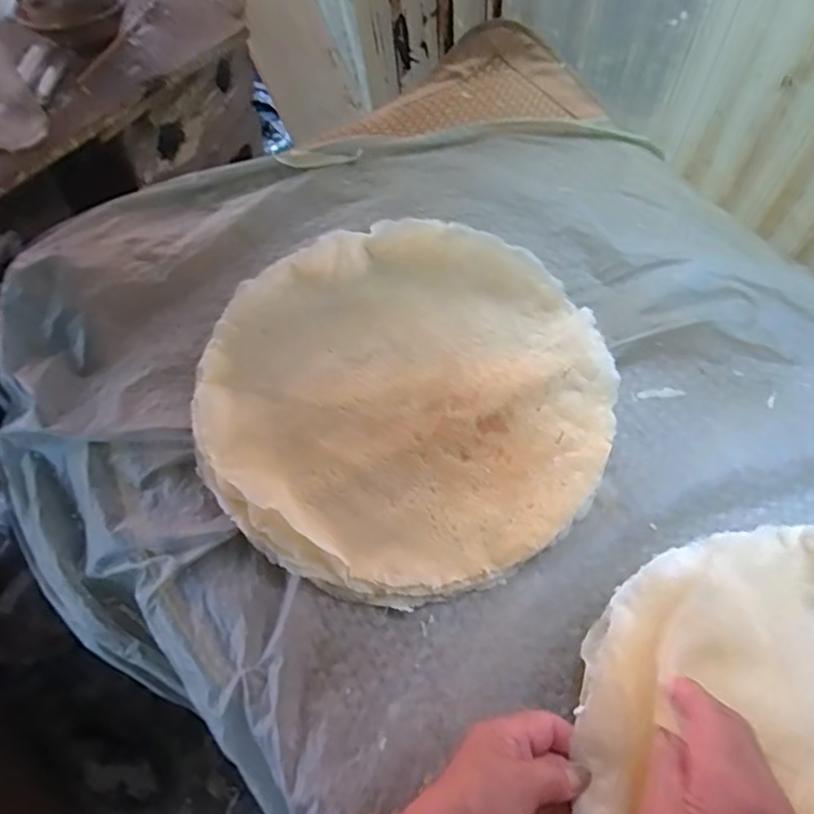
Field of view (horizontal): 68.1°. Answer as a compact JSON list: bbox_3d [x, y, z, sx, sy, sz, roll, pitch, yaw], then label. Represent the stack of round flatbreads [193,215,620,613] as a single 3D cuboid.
[{"bbox_3d":[-0.002,-0.021,0.523,0.341,0.030,0.346,19,61,10],"label":"stack of round flatbreads"}]

